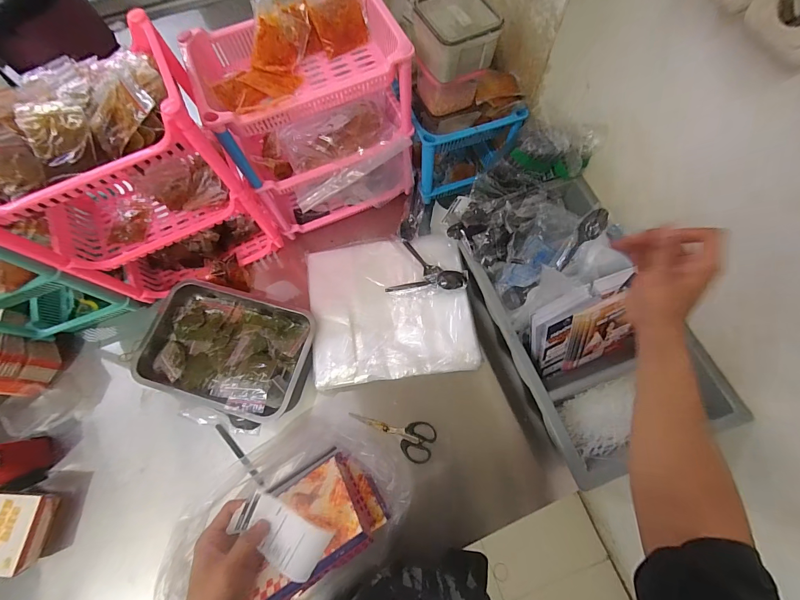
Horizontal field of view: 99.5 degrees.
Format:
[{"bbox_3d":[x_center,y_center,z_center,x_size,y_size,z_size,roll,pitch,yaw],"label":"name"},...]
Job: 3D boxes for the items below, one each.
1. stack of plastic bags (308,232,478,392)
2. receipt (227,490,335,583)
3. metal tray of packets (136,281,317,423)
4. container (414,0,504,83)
[{"bbox_3d":[-0.024,0.013,0.662,0.309,0.037,0.275,-7,69,-1],"label":"stack of plastic bags"},{"bbox_3d":[-0.140,0.280,0.407,0.104,0.025,0.070,28,96,13],"label":"receipt"},{"bbox_3d":[-0.333,0.092,0.656,0.317,0.039,0.226,12,70,7],"label":"metal tray of packets"},{"bbox_3d":[0.075,-0.392,0.503,0.105,0.067,0.108,-26,70,-7],"label":"container"}]

